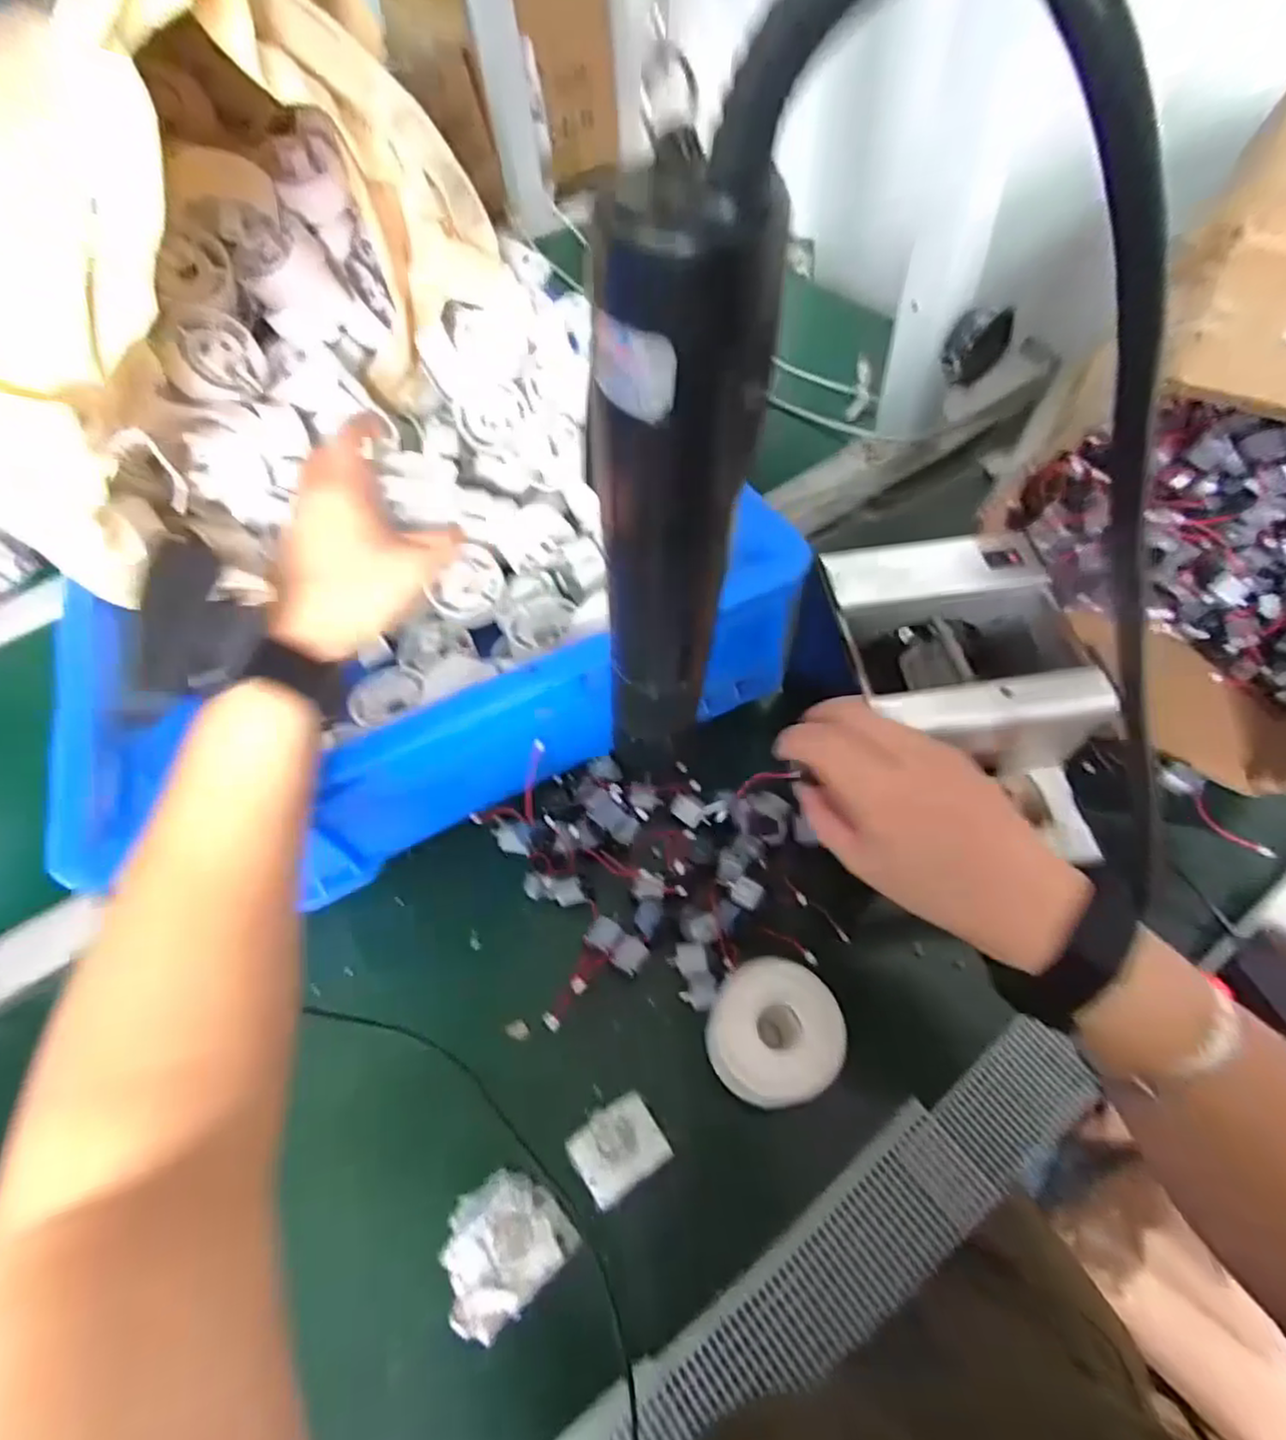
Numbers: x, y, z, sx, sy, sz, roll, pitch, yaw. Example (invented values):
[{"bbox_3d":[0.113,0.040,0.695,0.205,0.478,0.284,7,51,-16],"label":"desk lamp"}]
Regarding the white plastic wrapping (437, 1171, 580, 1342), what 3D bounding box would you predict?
[{"bbox_3d":[-0.073,0.268,0.345,0.065,0.005,0.055,-40,63,-19],"label":"white plastic wrapping"}]

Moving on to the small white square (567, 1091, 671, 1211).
[{"bbox_3d":[-0.013,0.231,0.367,0.047,0.004,0.039,-31,61,-15],"label":"small white square"}]

